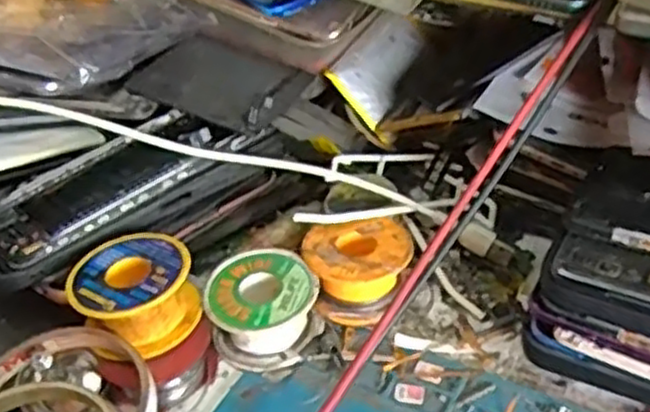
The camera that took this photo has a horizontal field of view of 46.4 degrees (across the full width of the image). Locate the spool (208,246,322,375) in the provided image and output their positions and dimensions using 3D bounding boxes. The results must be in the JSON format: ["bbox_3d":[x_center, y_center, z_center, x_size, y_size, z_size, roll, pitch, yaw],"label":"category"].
[{"bbox_3d":[-0.029,0.049,0.365,0.051,0.029,0.053,-4,40,3],"label":"spool"}]

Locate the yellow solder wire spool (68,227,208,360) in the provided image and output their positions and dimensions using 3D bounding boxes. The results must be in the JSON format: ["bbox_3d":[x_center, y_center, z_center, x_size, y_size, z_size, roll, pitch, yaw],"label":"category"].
[{"bbox_3d":[-0.086,0.039,0.345,0.052,0.029,0.046,-28,45,-24],"label":"yellow solder wire spool"}]

